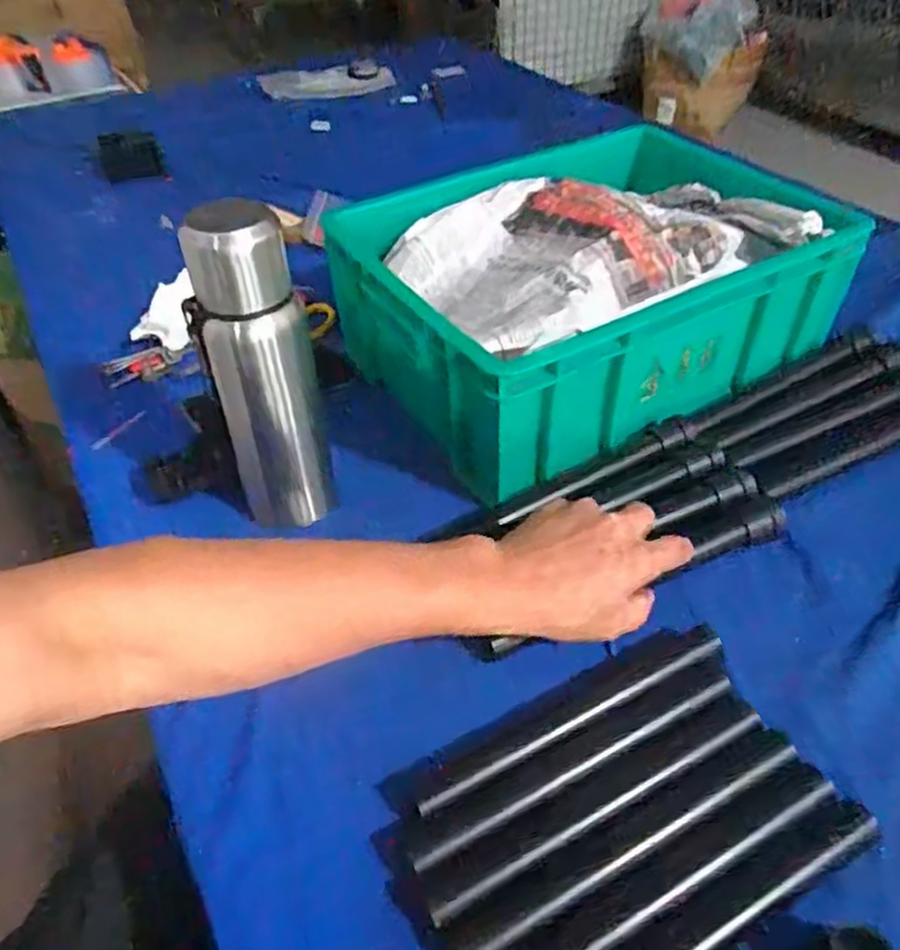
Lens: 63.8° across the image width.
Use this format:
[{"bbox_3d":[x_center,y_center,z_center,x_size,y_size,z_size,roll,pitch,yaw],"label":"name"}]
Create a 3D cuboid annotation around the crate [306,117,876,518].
[{"bbox_3d":[0.128,-0.176,0.684,0.404,0.141,0.293,-24,47,-20],"label":"crate"}]

